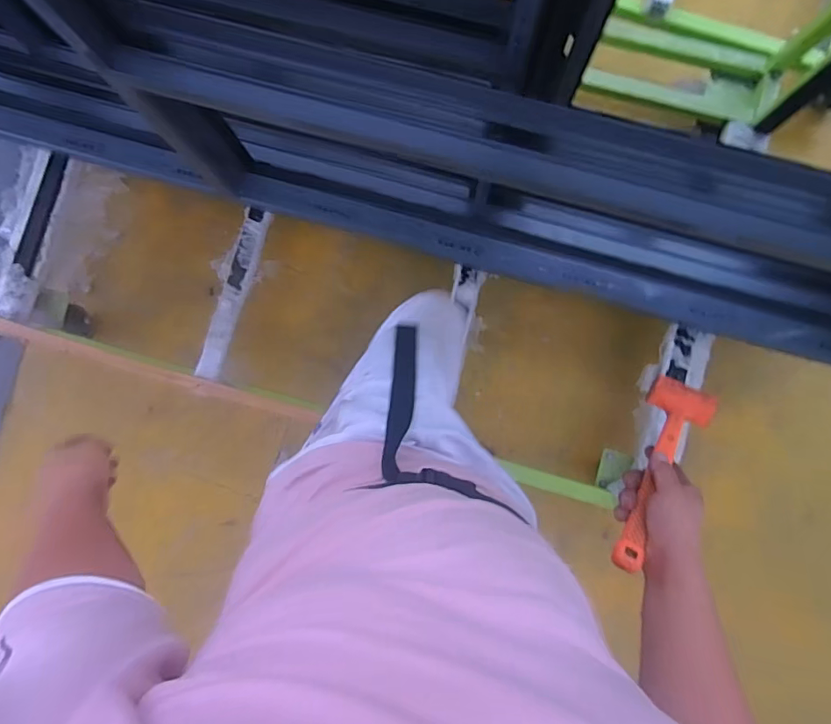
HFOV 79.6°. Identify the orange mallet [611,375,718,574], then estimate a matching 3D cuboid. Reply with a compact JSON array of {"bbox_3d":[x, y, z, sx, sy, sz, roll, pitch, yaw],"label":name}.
[{"bbox_3d":[0.290,0.125,0.584,0.078,0.032,0.265,37,56,2],"label":"orange mallet"}]

